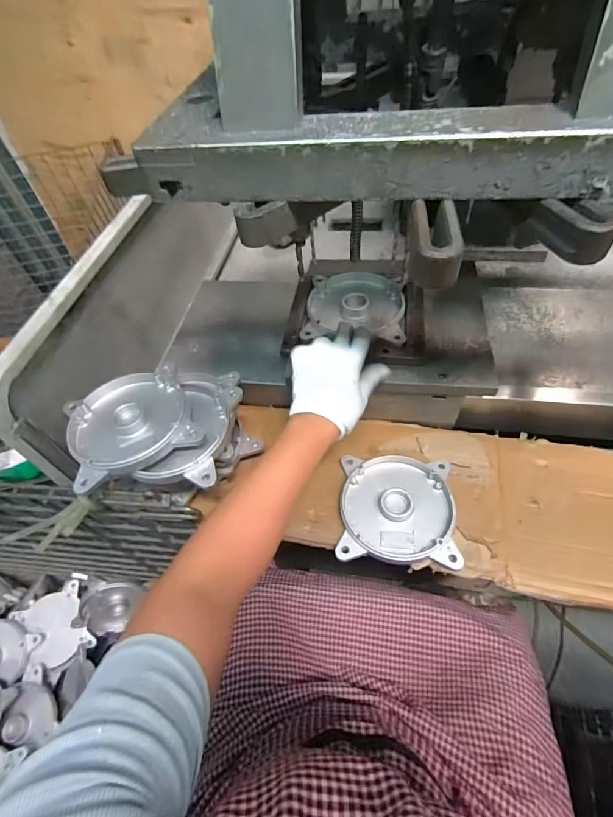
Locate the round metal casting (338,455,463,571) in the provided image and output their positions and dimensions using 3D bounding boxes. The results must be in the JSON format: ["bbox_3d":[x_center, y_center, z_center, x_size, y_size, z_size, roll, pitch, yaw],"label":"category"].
[{"bbox_3d":[0.116,0.128,0.514,0.141,0.020,0.143,3,54,8],"label":"round metal casting"}]

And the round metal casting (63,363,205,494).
[{"bbox_3d":[-0.216,0.013,0.485,0.137,0.032,0.145,-26,56,-13],"label":"round metal casting"}]

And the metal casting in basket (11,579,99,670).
[{"bbox_3d":[-0.514,0.450,0.817,0.120,0.027,0.140,-29,56,-15],"label":"metal casting in basket"}]

